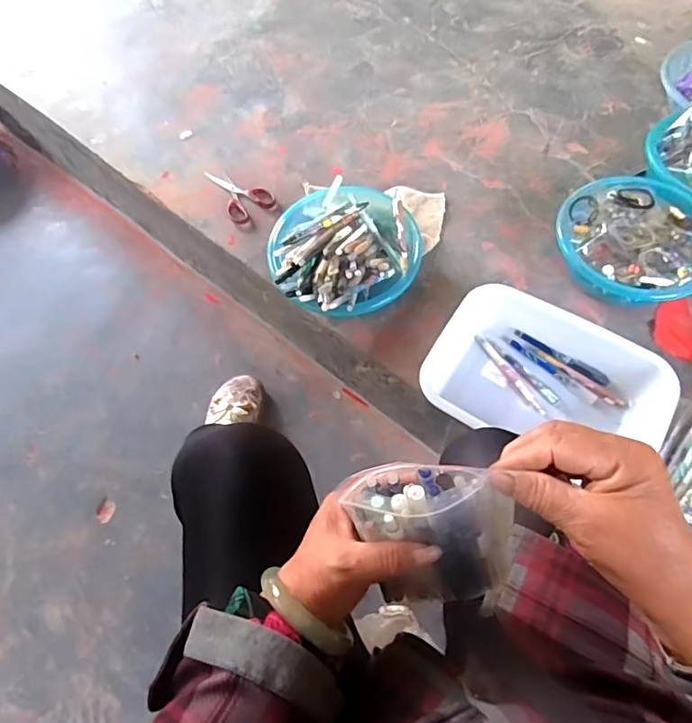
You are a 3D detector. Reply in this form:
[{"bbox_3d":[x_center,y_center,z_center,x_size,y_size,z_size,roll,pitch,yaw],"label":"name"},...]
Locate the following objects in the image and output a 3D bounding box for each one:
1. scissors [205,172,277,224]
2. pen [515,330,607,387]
[{"bbox_3d":[-0.190,-0.306,0.927,0.085,0.008,0.145,-29,65,-13],"label":"scissors"},{"bbox_3d":[0.304,-0.005,0.734,0.139,0.012,0.017,30,67,16],"label":"pen"}]

